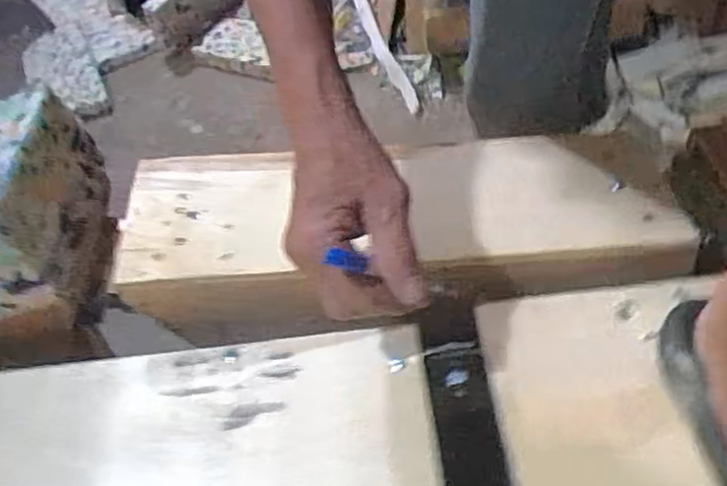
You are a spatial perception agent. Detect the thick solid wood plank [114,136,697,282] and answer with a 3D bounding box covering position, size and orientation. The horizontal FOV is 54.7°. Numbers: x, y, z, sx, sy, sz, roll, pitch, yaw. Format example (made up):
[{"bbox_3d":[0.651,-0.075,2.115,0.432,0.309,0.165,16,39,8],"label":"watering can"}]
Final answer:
[{"bbox_3d":[0.024,-0.034,0.558,0.410,0.022,0.142,-5,45,-4],"label":"thick solid wood plank"}]

